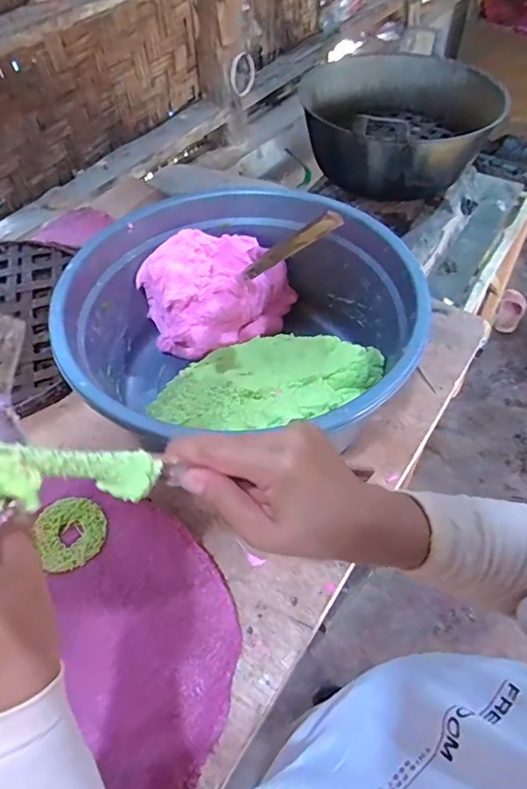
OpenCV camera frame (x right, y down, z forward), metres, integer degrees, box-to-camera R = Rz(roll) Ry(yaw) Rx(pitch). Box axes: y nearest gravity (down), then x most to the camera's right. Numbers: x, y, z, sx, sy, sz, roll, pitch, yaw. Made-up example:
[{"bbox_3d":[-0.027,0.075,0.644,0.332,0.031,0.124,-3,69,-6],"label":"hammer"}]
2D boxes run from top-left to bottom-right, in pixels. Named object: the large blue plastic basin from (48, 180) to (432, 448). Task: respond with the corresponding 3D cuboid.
[{"bbox_3d":[-0.026,-0.073,0.626,0.395,0.176,0.398,-1,53,1],"label":"large blue plastic basin"}]

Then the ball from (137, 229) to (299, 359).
[{"bbox_3d":[-0.058,-0.150,0.703,0.199,0.109,0.127,-28,57,-19],"label":"ball"}]

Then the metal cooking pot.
[{"bbox_3d":[0.297,-0.629,1.183,0.359,0.198,0.384,-1,53,1],"label":"metal cooking pot"}]

